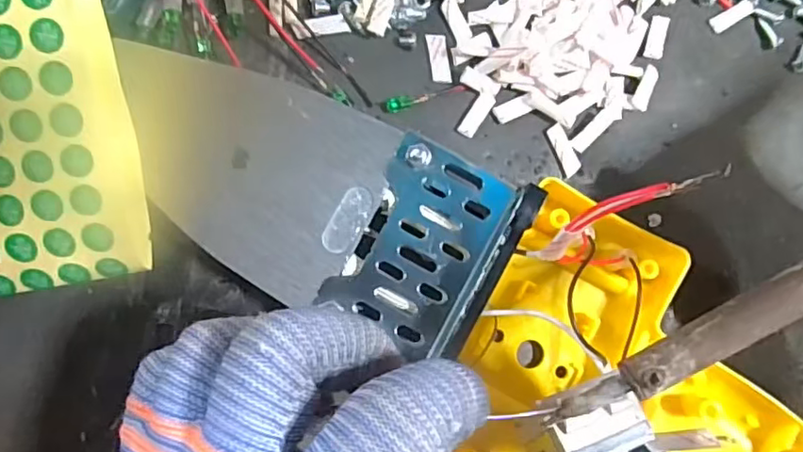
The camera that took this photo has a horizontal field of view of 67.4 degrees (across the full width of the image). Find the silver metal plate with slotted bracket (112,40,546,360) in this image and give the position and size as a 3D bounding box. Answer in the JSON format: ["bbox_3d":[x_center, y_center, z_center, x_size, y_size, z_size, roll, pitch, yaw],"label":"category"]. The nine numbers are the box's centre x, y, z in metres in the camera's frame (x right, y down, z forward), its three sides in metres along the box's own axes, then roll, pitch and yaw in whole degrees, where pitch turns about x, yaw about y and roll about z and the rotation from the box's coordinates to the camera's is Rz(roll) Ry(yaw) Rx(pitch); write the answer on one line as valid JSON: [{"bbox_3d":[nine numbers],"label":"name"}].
[{"bbox_3d":[-0.030,-0.010,0.202,0.140,0.009,0.066,23,85,-1],"label":"silver metal plate with slotted bracket"}]

